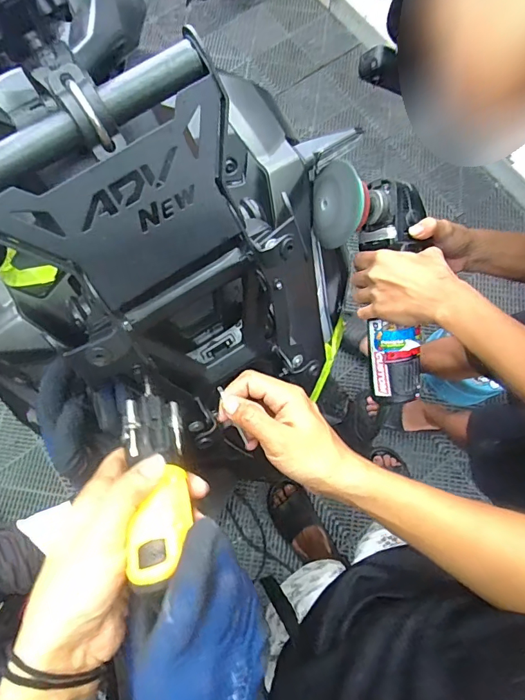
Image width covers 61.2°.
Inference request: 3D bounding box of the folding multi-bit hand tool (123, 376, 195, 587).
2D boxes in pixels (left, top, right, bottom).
[{"bbox_3d":[-0.075,0.078,0.313,0.036,0.023,0.157,-17,44,-3],"label":"folding multi-bit hand tool"}]

